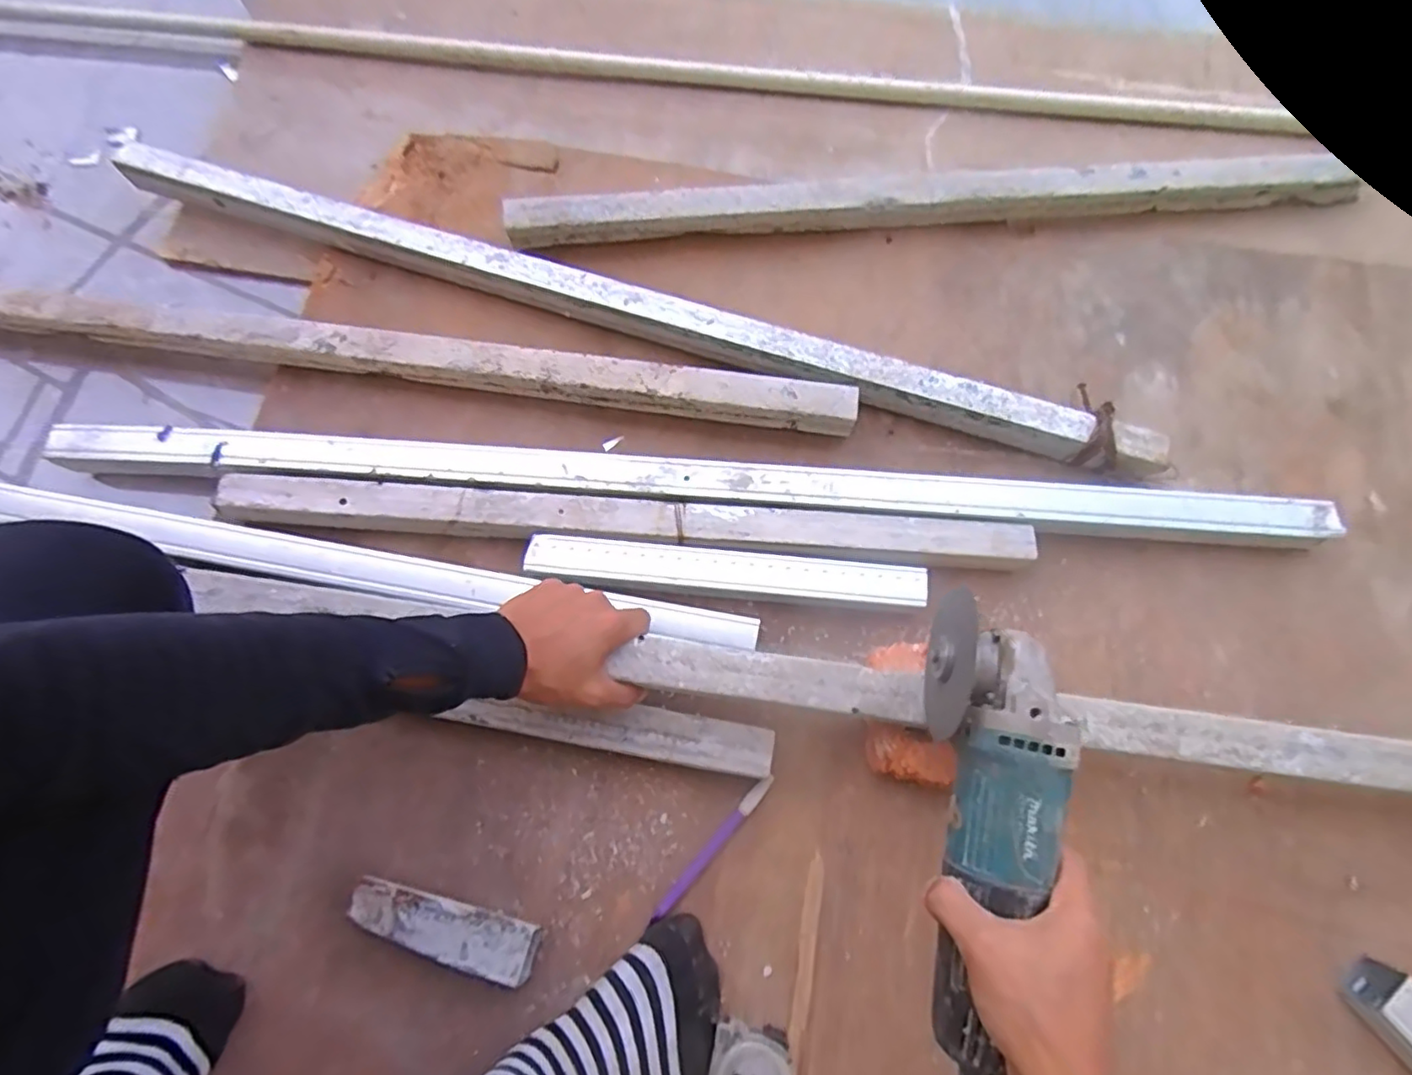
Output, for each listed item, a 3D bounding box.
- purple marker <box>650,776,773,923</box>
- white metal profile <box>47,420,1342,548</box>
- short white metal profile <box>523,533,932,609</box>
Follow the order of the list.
[{"bbox_3d":[0.006,0.251,0.513,0.012,0.006,0.140,41,78,13],"label":"purple marker"},{"bbox_3d":[-0.036,-0.043,0.571,1.132,0.025,0.047,4,72,3],"label":"white metal profile"},{"bbox_3d":[0.016,0.033,0.547,0.333,0.028,0.039,5,73,3],"label":"short white metal profile"}]

